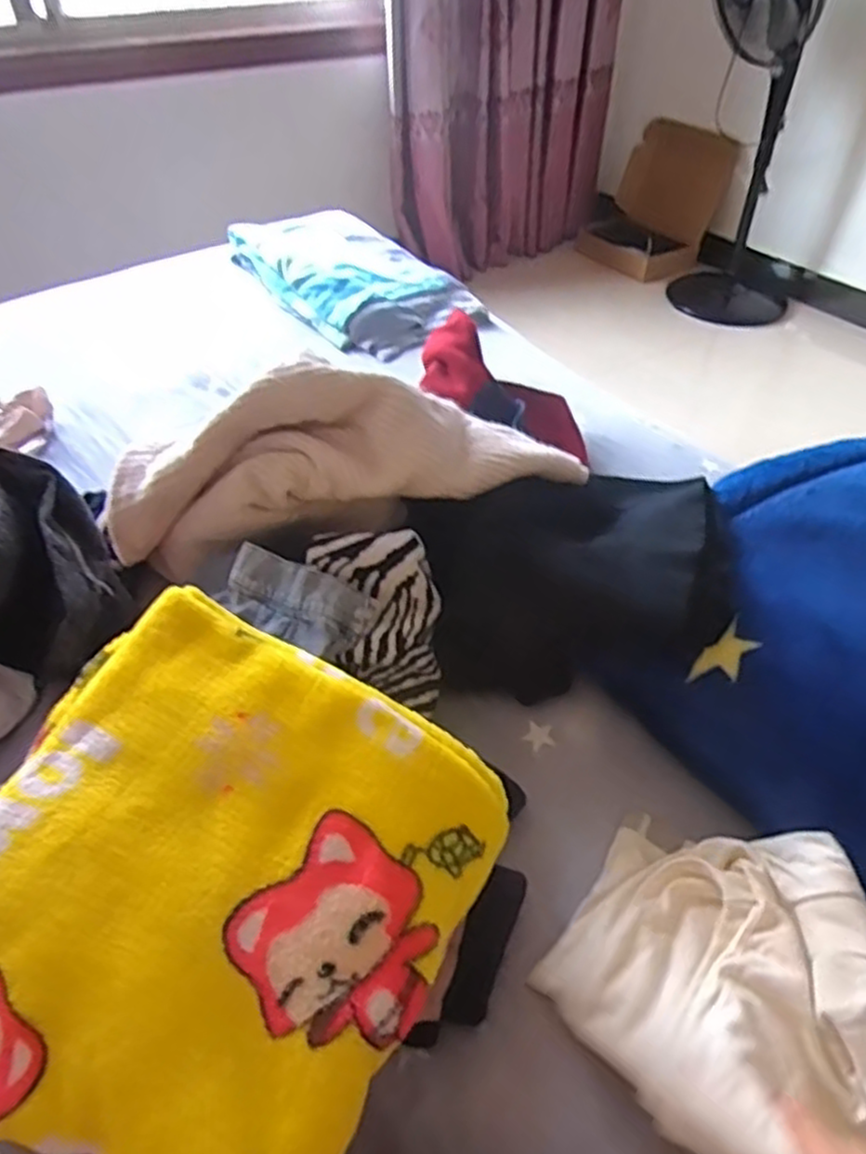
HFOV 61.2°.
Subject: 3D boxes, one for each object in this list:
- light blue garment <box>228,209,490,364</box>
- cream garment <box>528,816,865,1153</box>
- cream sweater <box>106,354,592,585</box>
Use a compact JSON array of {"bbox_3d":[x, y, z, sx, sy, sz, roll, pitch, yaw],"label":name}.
[{"bbox_3d":[-0.142,-0.542,1.313,0.285,0.072,0.492,-26,50,-26],"label":"light blue garment"},{"bbox_3d":[0.241,0.290,0.451,0.326,0.086,0.205,31,51,27],"label":"cream garment"},{"bbox_3d":[-0.109,-0.115,0.708,0.469,0.187,0.117,-10,43,10],"label":"cream sweater"}]

